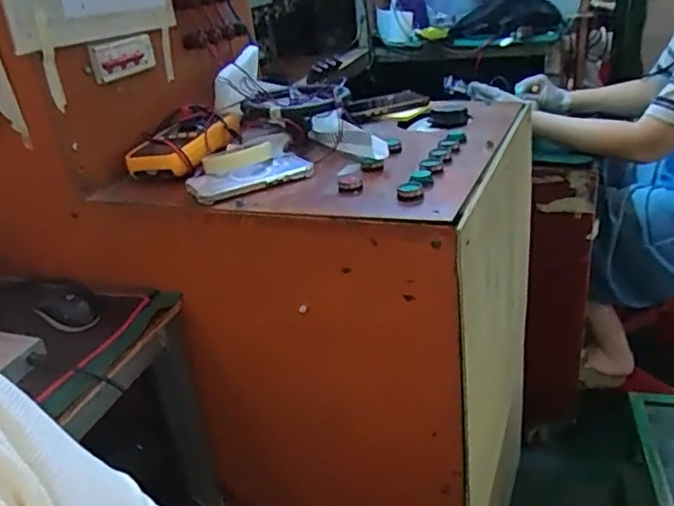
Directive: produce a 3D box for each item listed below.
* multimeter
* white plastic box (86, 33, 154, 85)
[{"bbox_3d":[-0.214,-0.165,0.860,0.109,0.051,0.180,2,28,17],"label":"multimeter"},{"bbox_3d":[-0.289,-0.269,0.818,0.012,0.047,0.109,7,30,26],"label":"white plastic box"}]

